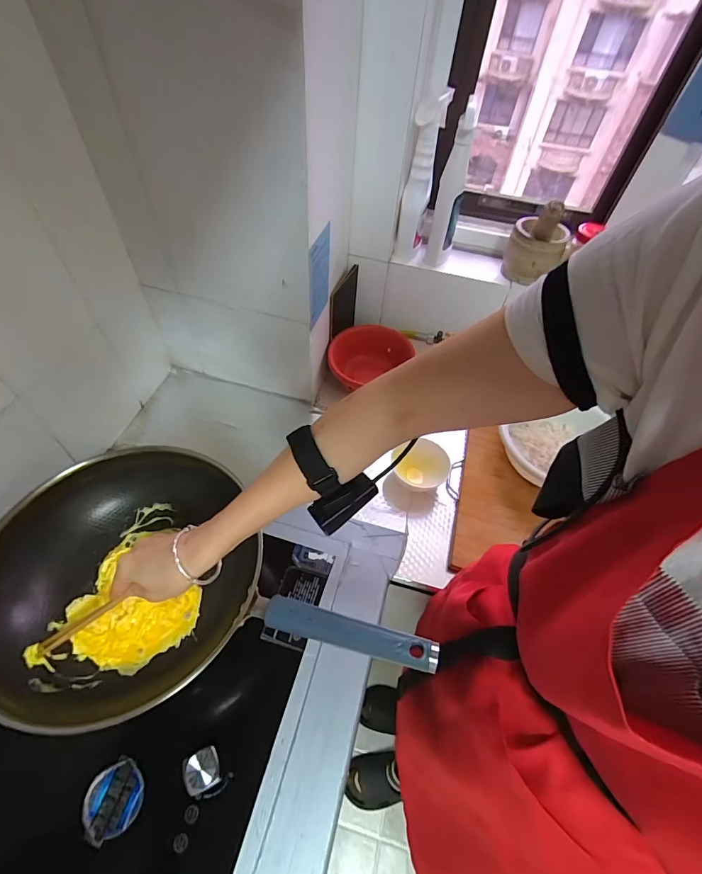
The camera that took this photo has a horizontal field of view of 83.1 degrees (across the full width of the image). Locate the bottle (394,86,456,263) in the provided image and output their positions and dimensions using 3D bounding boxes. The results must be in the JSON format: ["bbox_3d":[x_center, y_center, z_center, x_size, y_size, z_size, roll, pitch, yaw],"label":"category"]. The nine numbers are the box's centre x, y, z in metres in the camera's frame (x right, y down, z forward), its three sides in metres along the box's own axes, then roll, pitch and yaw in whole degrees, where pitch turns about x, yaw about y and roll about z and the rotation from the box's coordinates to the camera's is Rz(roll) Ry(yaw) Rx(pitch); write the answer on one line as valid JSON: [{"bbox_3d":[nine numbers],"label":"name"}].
[{"bbox_3d":[0.127,-0.476,0.741,0.050,0.260,0.070,14,53,6],"label":"bottle"}]

